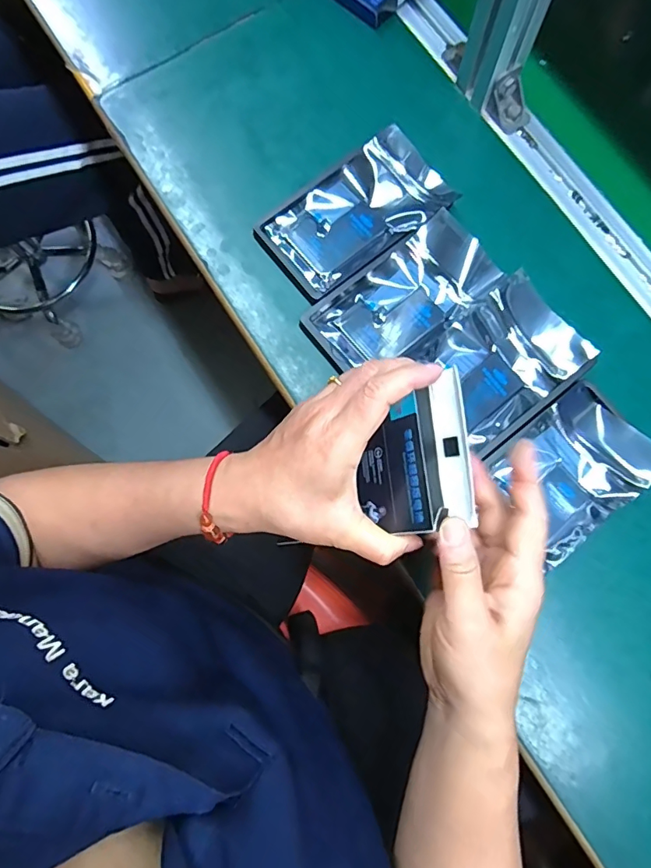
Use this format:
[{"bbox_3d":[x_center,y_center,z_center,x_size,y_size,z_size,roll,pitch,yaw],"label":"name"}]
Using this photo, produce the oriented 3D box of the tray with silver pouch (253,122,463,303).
[{"bbox_3d":[0.026,-0.194,0.422,0.157,0.020,0.092,-37,81,-6],"label":"tray with silver pouch"}]

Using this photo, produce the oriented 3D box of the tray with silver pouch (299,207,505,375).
[{"bbox_3d":[0.063,-0.114,0.404,0.155,0.017,0.080,-36,81,-6],"label":"tray with silver pouch"}]

